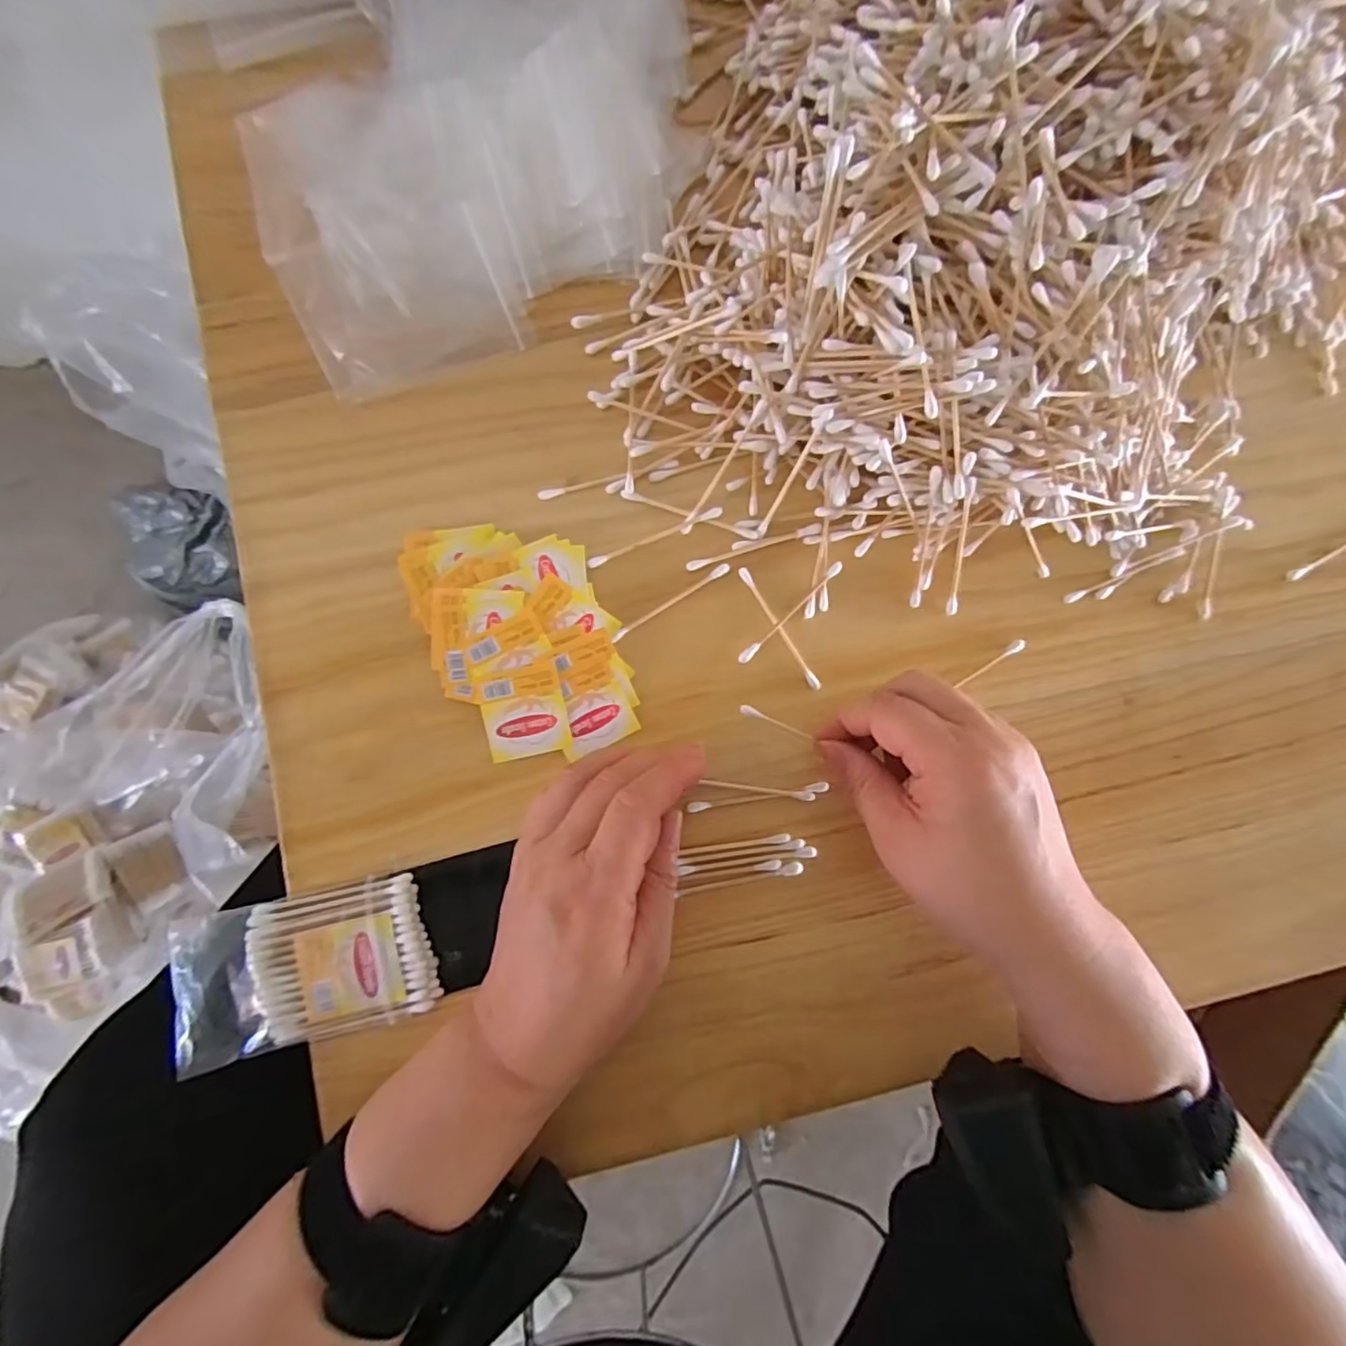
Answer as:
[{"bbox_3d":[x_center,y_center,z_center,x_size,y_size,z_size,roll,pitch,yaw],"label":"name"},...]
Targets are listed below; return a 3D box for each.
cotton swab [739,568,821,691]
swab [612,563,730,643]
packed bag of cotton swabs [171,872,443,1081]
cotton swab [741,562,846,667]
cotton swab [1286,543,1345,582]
[{"bbox_3d":[0.055,-0.023,0.315,0.005,0.004,0.072,-32,90,-6],"label":"cotton swab"},{"bbox_3d":[-0.001,-0.036,0.311,0.070,0.005,0.005,-34,90,-6],"label":"swab"},{"bbox_3d":[-0.166,0.133,0.280,0.109,0.018,0.062,-12,88,-6],"label":"packed bag of cotton swabs"},{"bbox_3d":[0.060,-0.031,0.315,0.071,0.005,0.006,-44,91,-6],"label":"cotton swab"},{"bbox_3d":[0.383,-0.071,0.356,0.072,0.006,0.006,-28,89,-6],"label":"cotton swab"}]

